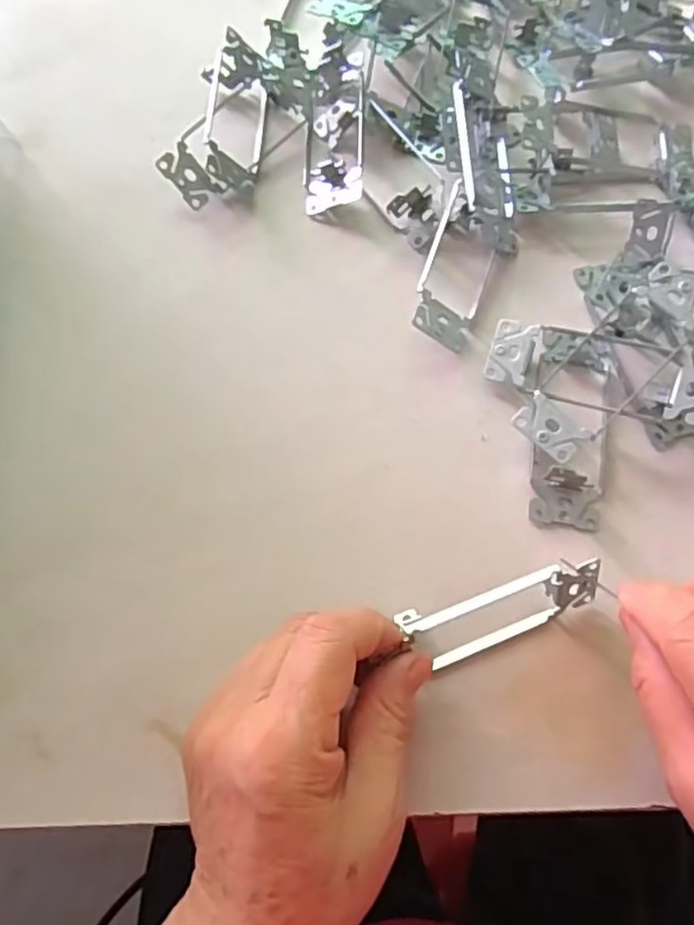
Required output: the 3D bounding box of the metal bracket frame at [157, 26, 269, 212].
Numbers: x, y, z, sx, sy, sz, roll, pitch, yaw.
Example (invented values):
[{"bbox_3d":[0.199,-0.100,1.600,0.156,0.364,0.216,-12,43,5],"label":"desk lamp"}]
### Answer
[{"bbox_3d":[-0.074,-0.198,0.378,0.050,0.028,0.105,5,71,2],"label":"metal bracket frame"}]

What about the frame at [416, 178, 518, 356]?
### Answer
[{"bbox_3d":[0.063,-0.105,0.349,0.046,0.015,0.094,27,74,-24],"label":"frame"}]

